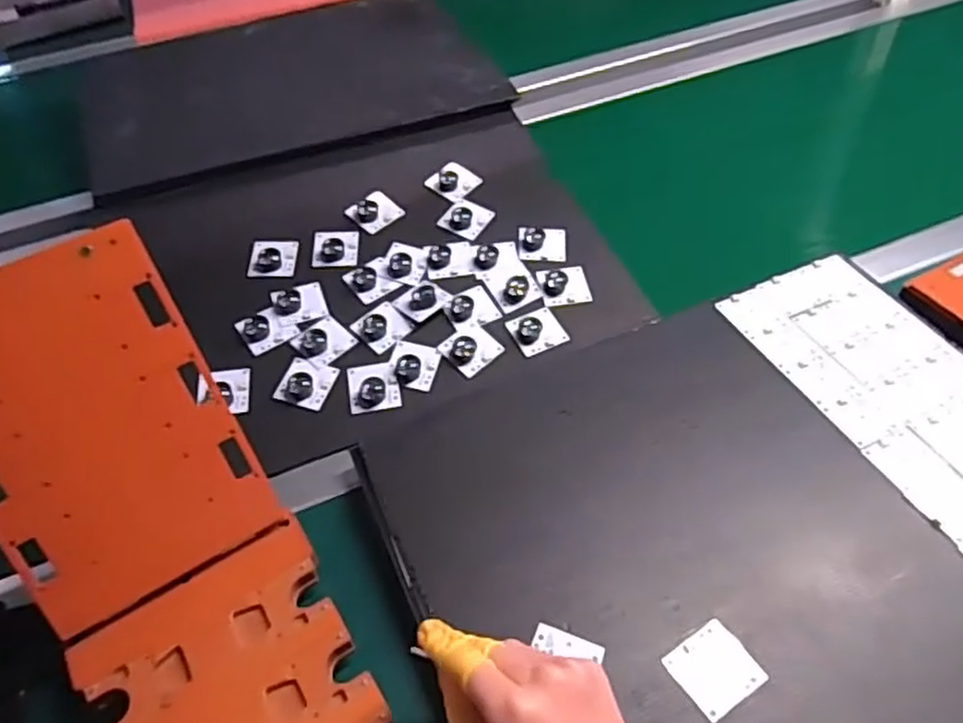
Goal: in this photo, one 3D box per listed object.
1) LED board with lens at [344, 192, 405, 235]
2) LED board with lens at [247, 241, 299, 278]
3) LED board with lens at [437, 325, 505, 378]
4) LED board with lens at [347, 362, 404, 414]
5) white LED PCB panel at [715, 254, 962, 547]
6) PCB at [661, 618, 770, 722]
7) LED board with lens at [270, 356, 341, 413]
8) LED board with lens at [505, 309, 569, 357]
[{"bbox_3d":[-0.117,-0.166,0.782,0.051,0.020,0.047,35,60,29],"label":"LED board with lens"},{"bbox_3d":[-0.216,-0.110,0.743,0.046,0.020,0.051,-2,49,2],"label":"LED board with lens"},{"bbox_3d":[-0.010,-0.017,0.681,0.047,0.020,0.049,36,60,30],"label":"LED board with lens"},{"bbox_3d":[-0.099,0.020,0.657,0.047,0.010,0.051,-10,49,-4],"label":"LED board with lens"},{"bbox_3d":[0.358,0.042,0.571,0.140,0.008,0.358,-22,51,-13],"label":"white LED PCB panel"},{"bbox_3d":[0.147,0.193,0.452,0.048,0.004,0.047,-27,52,-18],"label":"PCB"},{"bbox_3d":[-0.162,0.019,0.662,0.047,0.015,0.047,12,51,14],"label":"LED board with lens"},{"bbox_3d":[0.055,-0.031,0.696,0.050,0.014,0.045,-21,51,-14],"label":"LED board with lens"}]

